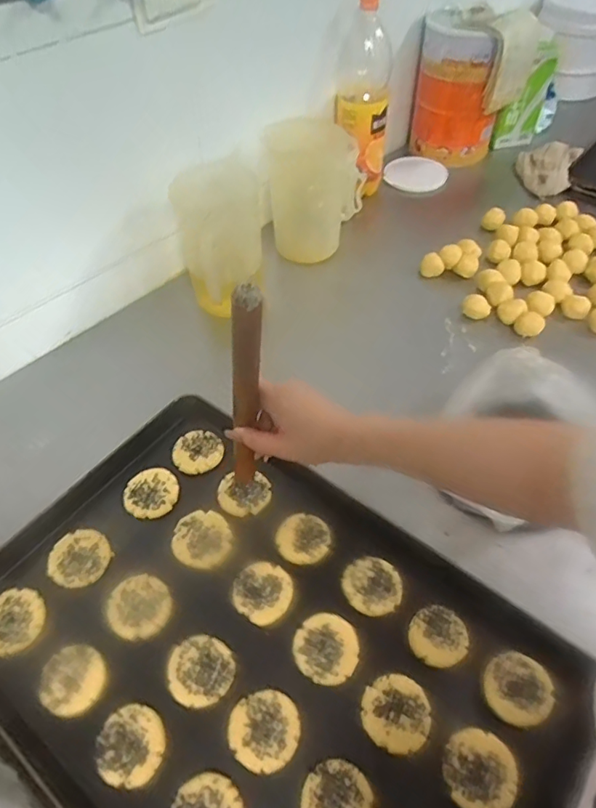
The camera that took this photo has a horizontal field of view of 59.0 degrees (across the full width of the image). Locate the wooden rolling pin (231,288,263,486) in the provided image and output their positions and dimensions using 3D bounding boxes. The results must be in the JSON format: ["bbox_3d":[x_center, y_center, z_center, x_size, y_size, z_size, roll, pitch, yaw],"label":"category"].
[{"bbox_3d":[-0.053,0.007,0.533,0.031,0.321,0.027,30,59,13],"label":"wooden rolling pin"}]

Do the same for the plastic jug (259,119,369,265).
[{"bbox_3d":[0.029,-0.374,0.908,0.157,0.219,0.158,4,50,4],"label":"plastic jug"}]

